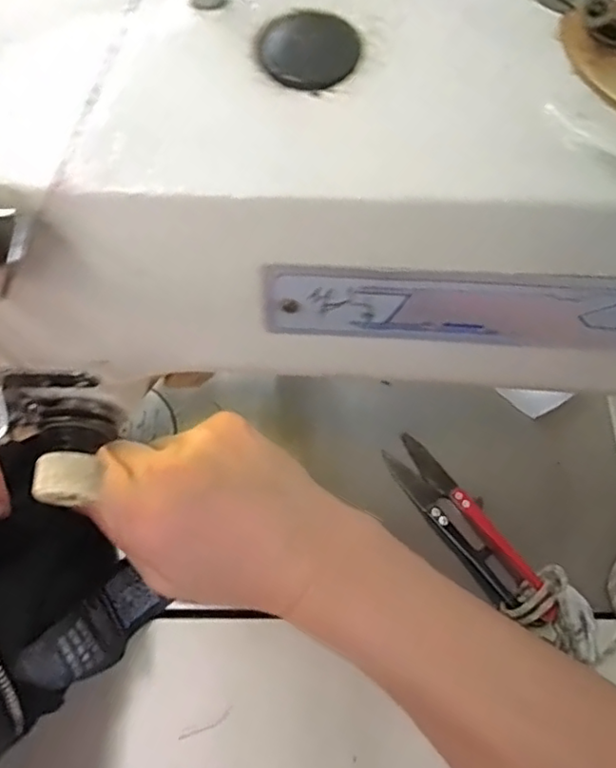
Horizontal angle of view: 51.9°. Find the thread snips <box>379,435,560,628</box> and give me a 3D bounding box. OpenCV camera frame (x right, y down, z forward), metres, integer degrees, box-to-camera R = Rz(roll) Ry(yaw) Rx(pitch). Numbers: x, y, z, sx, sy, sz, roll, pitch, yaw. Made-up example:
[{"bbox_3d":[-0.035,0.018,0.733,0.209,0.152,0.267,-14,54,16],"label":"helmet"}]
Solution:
[{"bbox_3d":[0.076,0.068,0.301,0.025,0.016,0.102,-31,67,-14],"label":"thread snips"}]

